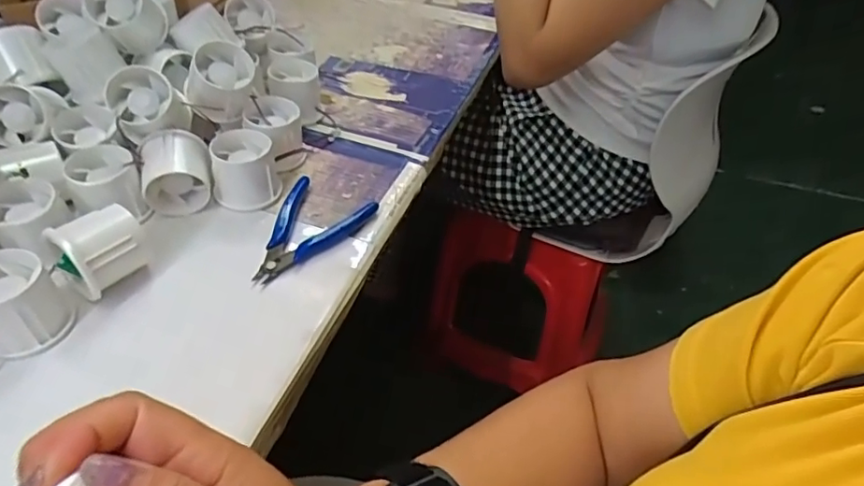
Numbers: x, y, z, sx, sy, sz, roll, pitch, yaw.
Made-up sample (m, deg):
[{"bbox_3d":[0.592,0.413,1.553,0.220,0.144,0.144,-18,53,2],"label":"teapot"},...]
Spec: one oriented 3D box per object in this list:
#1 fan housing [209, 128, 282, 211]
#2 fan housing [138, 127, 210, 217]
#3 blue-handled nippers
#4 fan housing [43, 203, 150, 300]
[{"bbox_3d":[-0.164,-0.065,0.494,0.052,0.047,0.051,-2,44,-8],"label":"fan housing"},{"bbox_3d":[-0.217,-0.061,0.478,0.054,0.053,0.047,-10,46,-16],"label":"fan housing"},{"bbox_3d":[-0.112,-0.009,0.476,0.078,0.015,0.120,23,46,17],"label":"blue-handled nippers"},{"bbox_3d":[-0.239,0.005,0.408,0.046,0.049,0.055,30,49,23],"label":"fan housing"}]

